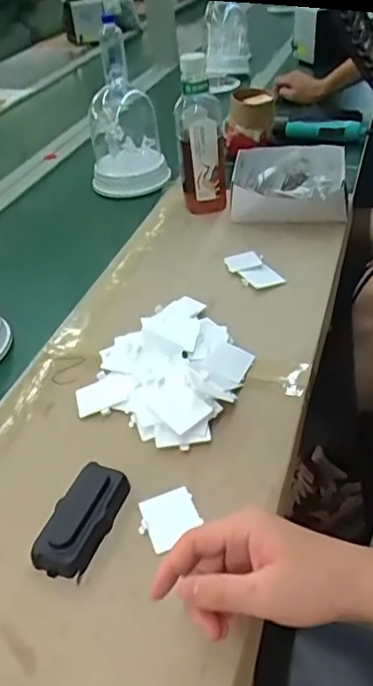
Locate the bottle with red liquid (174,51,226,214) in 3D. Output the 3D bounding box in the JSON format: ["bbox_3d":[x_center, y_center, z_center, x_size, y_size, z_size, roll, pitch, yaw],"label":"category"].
[{"bbox_3d":[0.024,-0.343,0.935,0.076,0.239,0.072,-3,39,2],"label":"bottle with red liquid"}]

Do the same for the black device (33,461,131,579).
[{"bbox_3d":[-0.092,0.157,0.510,0.055,0.030,0.106,9,41,17],"label":"black device"}]

